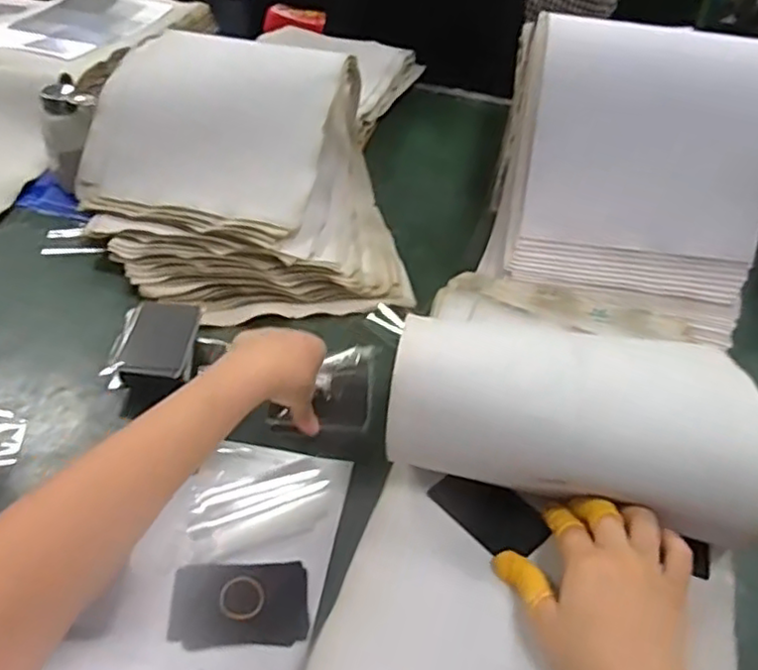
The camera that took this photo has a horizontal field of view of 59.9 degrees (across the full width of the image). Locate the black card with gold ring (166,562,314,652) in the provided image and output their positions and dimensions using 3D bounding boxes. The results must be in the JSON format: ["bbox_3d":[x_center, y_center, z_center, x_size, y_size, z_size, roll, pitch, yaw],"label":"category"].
[{"bbox_3d":[-0.099,0.192,0.471,0.094,0.007,0.057,-1,42,-7],"label":"black card with gold ring"}]

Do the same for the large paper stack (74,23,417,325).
[{"bbox_3d":[-0.158,-0.174,0.740,0.339,0.172,0.328,-6,43,-13],"label":"large paper stack"}]

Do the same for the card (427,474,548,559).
[{"bbox_3d":[0.082,0.130,0.486,0.048,0.008,0.083,-28,52,-30],"label":"card"}]

